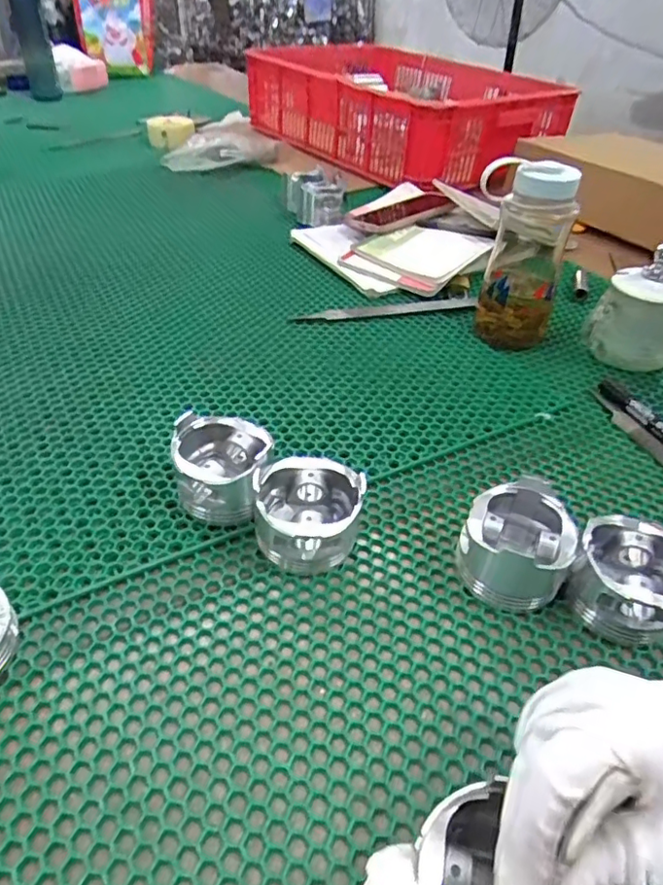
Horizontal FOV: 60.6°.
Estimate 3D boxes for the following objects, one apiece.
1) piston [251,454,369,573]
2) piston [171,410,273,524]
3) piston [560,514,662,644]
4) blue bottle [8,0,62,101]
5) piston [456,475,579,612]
[{"bbox_3d":[-0.017,0.051,0.401,0.074,0.054,0.069,2,42,-2],"label":"piston"},{"bbox_3d":[-0.082,0.020,0.426,0.067,0.054,0.070,2,42,-2],"label":"piston"},{"bbox_3d":[0.199,0.092,0.375,0.074,0.048,0.070,27,47,24],"label":"piston"},{"bbox_3d":[-0.724,-0.982,1.379,0.076,0.232,0.089,-13,44,-18],"label":"blue bottle"},{"bbox_3d":[0.126,0.070,0.389,0.069,0.056,0.075,2,42,-2],"label":"piston"}]

